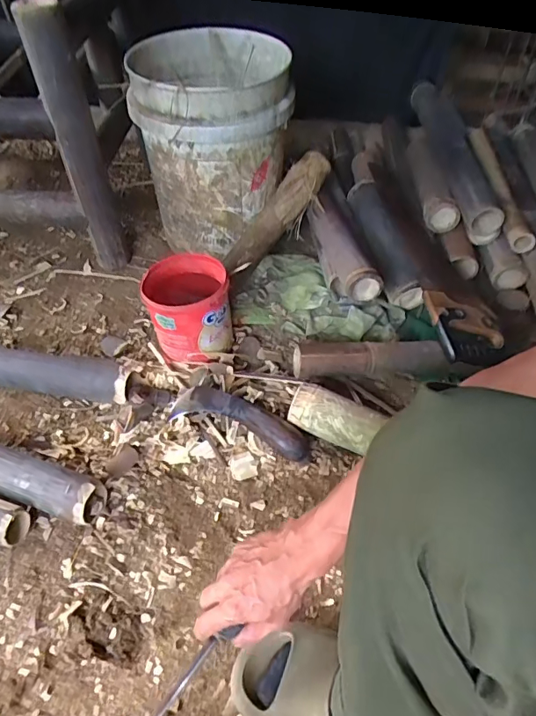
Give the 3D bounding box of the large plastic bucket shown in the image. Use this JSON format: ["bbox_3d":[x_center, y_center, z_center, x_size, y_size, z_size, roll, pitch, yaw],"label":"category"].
[{"bbox_3d":[-0.111,-0.407,0.998,0.283,0.372,0.292,-5,47,-6],"label":"large plastic bucket"}]

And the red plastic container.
[{"bbox_3d":[-0.136,-0.082,0.851,0.138,0.136,0.143,-2,47,-4],"label":"red plastic container"}]

